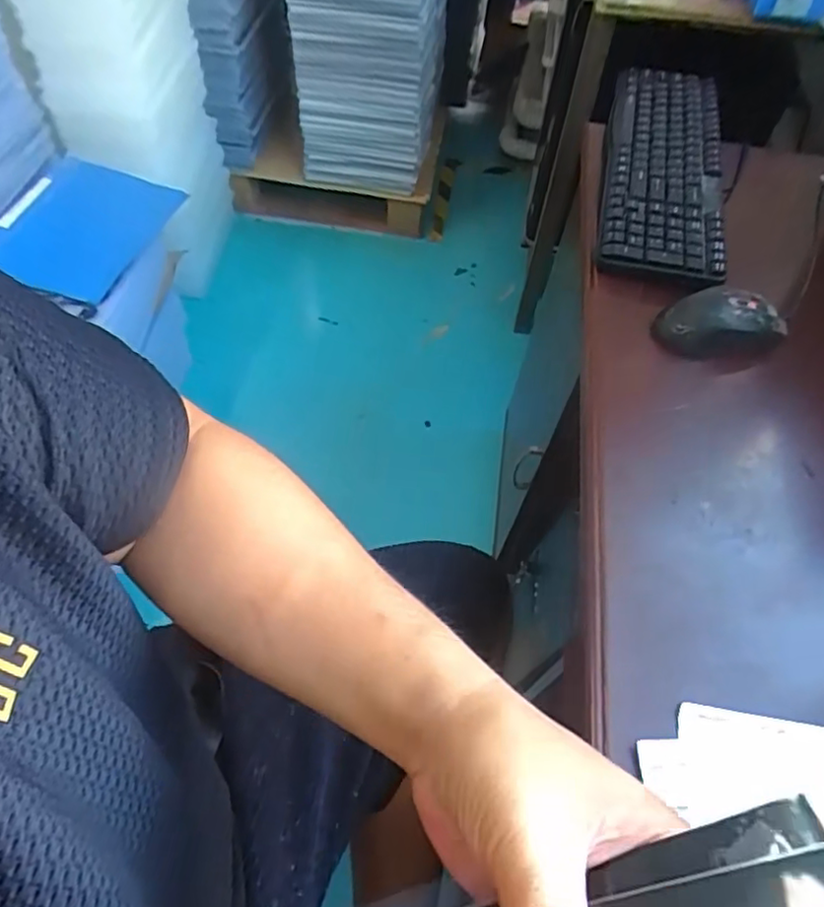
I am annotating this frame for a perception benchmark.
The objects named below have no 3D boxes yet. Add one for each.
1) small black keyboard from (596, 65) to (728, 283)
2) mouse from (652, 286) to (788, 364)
[{"bbox_3d":[0.276,-0.315,0.677,0.117,0.032,0.363,13,56,6],"label":"small black keyboard"},{"bbox_3d":[0.274,-0.115,0.546,0.110,0.041,0.052,3,56,-1],"label":"mouse"}]

